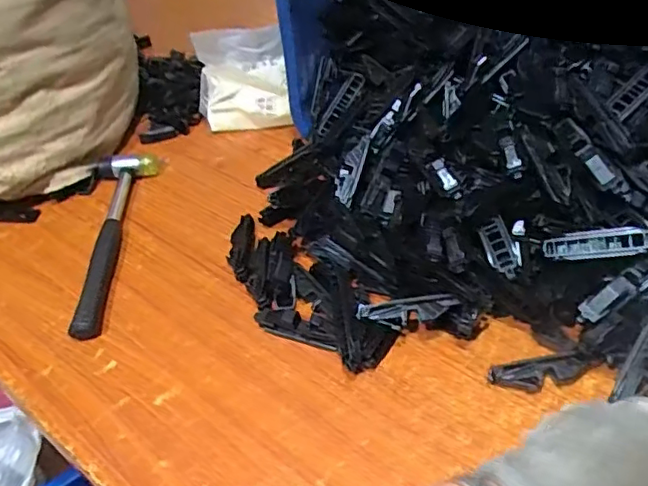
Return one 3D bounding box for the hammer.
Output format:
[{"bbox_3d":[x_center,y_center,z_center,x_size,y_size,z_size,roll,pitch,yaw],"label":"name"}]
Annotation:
[{"bbox_3d":[-0.198,-0.012,0.562,0.056,0.021,0.245,-8,42,-2],"label":"hammer"}]

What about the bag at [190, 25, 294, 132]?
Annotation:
[{"bbox_3d":[-0.093,-0.184,0.671,0.105,0.109,0.048,-8,42,-3],"label":"bag"}]

